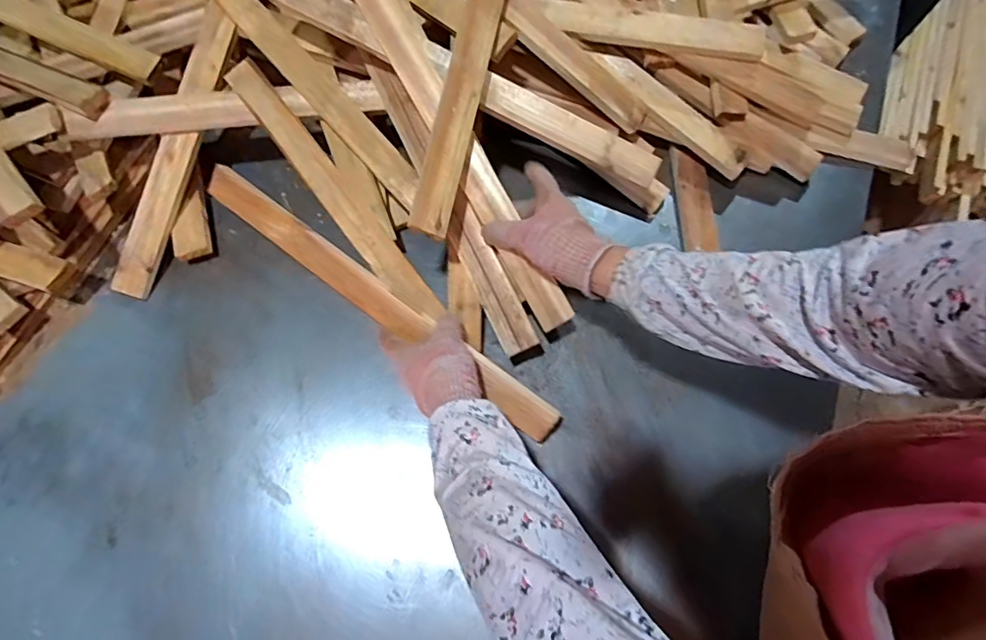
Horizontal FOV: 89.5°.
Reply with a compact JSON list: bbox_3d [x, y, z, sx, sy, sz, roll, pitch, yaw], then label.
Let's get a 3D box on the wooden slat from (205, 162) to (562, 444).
[{"bbox_3d":[-0.139,-0.028,0.571,0.500,0.012,0.043,36,100,9],"label":"wooden slat"}]

